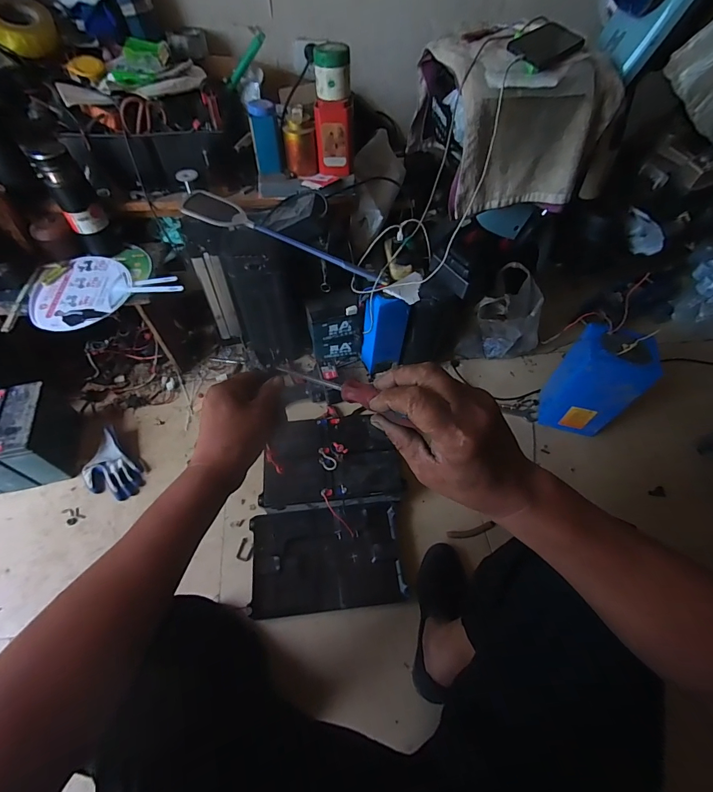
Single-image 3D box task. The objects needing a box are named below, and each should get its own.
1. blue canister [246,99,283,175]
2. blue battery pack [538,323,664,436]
[{"bbox_3d":[-0.214,-0.612,0.922,0.063,0.130,0.073,-9,57,-7],"label":"blue canister"},{"bbox_3d":[0.583,-0.024,0.970,0.135,0.306,0.135,9,57,4],"label":"blue battery pack"}]

